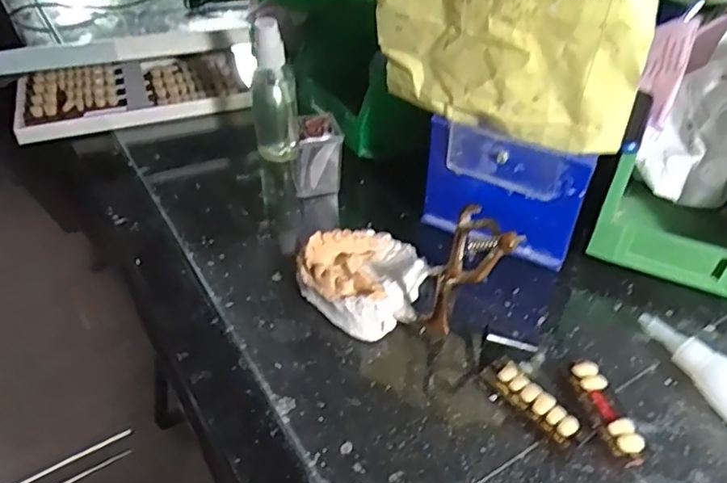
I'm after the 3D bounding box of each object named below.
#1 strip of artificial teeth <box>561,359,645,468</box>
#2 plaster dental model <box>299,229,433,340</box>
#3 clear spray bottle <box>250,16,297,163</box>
[{"bbox_3d":[0.126,0.089,0.313,0.019,0.012,0.058,-11,44,-12],"label":"strip of artificial teeth"},{"bbox_3d":[0.003,0.020,0.374,0.071,0.028,0.070,-33,52,-31],"label":"plaster dental model"},{"bbox_3d":[-0.069,-0.112,0.455,0.033,0.114,0.026,-5,43,-6],"label":"clear spray bottle"}]

